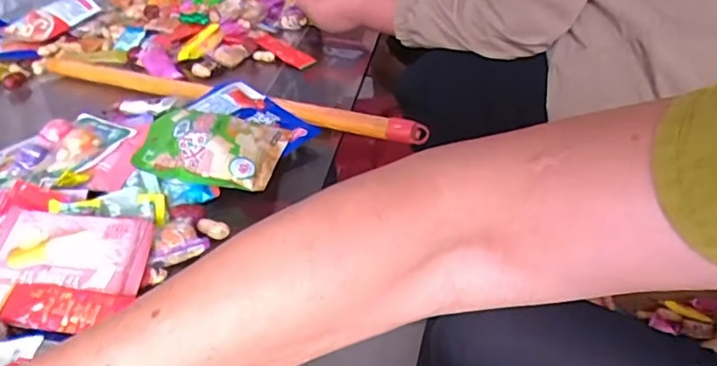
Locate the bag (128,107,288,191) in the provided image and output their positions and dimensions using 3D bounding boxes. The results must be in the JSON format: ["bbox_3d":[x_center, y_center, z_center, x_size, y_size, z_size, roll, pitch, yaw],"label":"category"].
[{"bbox_3d":[-0.161,-0.047,0.620,0.144,0.034,0.114,2,37,10],"label":"bag"}]

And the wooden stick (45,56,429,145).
[{"bbox_3d":[-0.207,-0.123,0.753,0.624,0.014,0.029,13,40,24],"label":"wooden stick"}]

